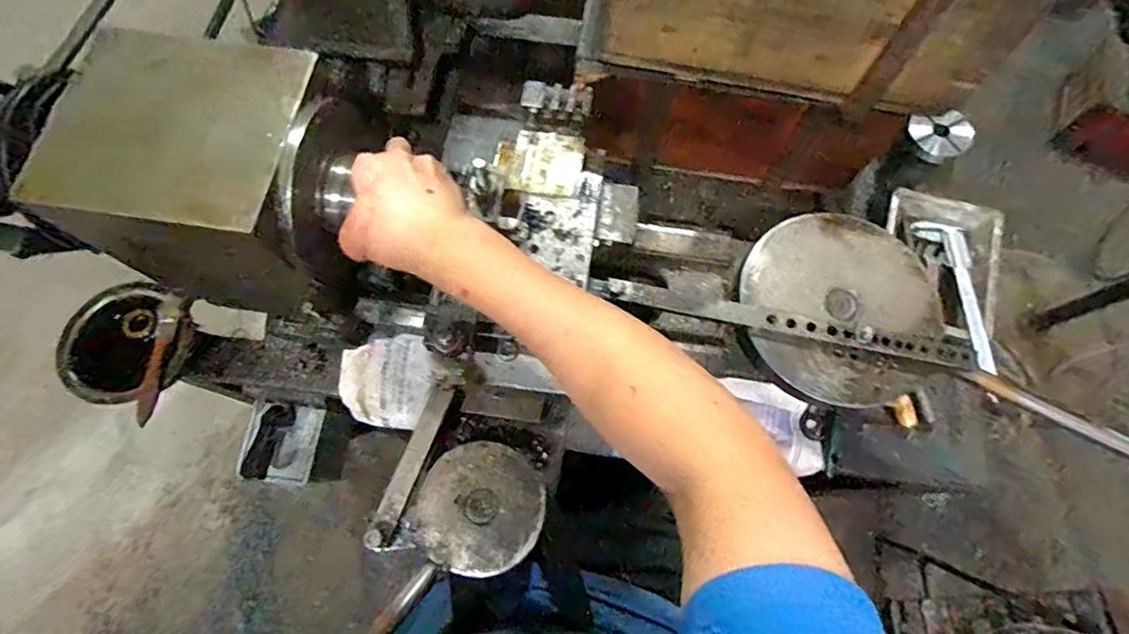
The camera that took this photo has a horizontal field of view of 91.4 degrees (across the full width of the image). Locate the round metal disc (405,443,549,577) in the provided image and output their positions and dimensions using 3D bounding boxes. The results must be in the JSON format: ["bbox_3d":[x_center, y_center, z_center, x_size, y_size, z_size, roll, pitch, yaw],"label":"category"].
[{"bbox_3d":[-0.066,0.149,0.431,0.095,0.009,0.096,0,71,-1],"label":"round metal disc"}]

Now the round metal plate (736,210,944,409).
[{"bbox_3d":[0.257,-0.013,0.518,0.178,0.019,0.179,0,71,-1],"label":"round metal plate"}]

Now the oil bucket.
[{"bbox_3d":[-0.474,0.034,0.606,0.123,0.054,0.132,0,71,-1],"label":"oil bucket"}]

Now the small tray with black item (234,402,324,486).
[{"bbox_3d":[-0.337,0.149,0.654,0.075,0.025,0.089,6,71,1],"label":"small tray with black item"}]

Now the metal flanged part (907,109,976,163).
[{"bbox_3d":[0.433,-0.209,0.634,0.058,0.019,0.057,-25,86,19],"label":"metal flanged part"}]

